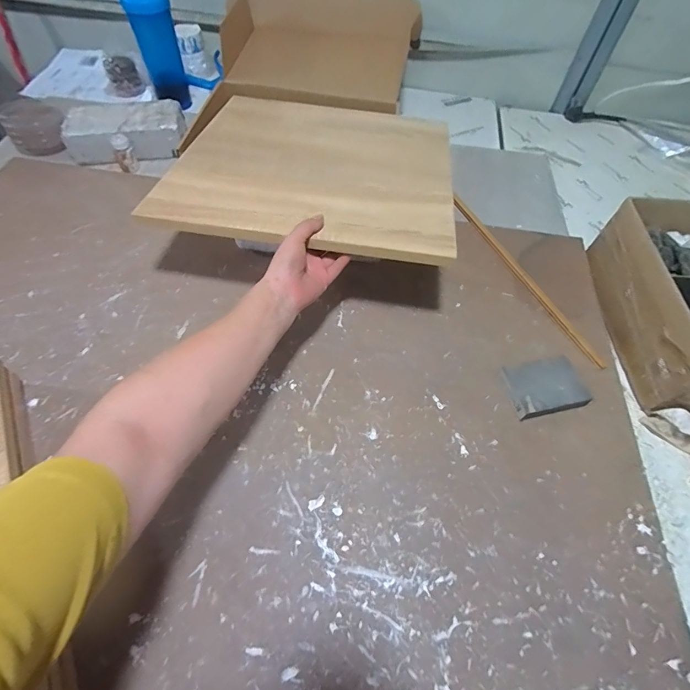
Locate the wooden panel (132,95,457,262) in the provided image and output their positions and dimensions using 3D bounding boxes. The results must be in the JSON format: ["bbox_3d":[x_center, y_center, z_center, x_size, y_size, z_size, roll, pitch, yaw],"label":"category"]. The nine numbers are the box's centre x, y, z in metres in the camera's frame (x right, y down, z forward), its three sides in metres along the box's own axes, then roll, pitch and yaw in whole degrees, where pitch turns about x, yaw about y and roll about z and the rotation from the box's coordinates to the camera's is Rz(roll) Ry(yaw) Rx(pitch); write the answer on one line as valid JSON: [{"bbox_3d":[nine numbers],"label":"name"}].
[{"bbox_3d":[-0.037,-0.278,0.602,0.388,0.012,0.389,9,50,3],"label":"wooden panel"}]

